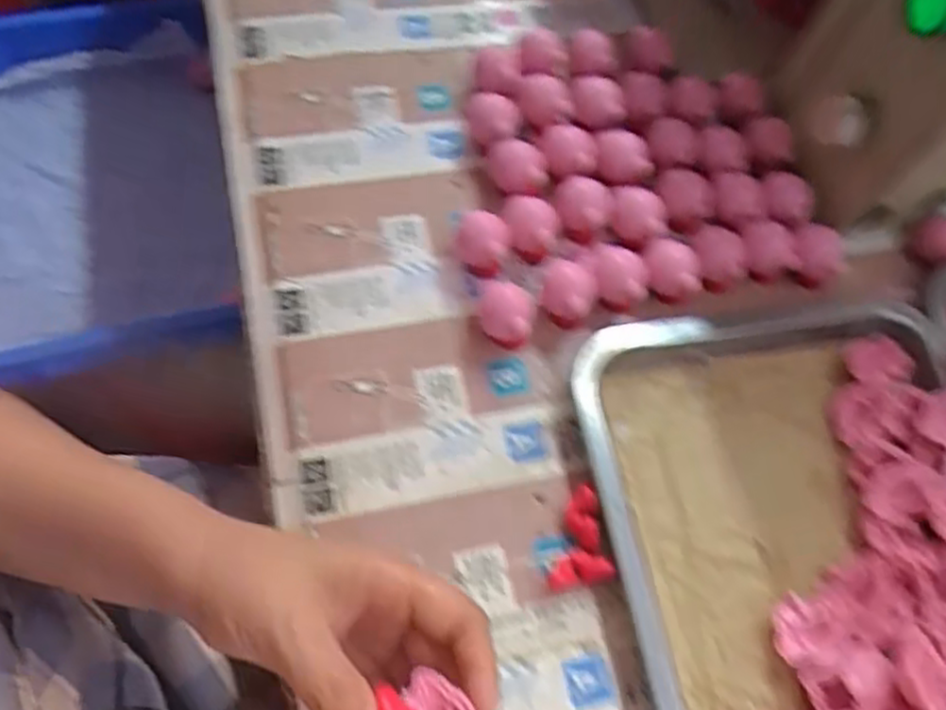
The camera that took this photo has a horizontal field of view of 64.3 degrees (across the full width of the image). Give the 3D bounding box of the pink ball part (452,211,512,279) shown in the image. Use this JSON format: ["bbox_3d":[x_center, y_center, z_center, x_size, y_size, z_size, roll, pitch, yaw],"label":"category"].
[{"bbox_3d":[0.005,-0.062,0.417,0.029,0.032,0.027,1,66,-3],"label":"pink ball part"}]

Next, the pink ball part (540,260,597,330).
[{"bbox_3d":[0.051,-0.033,0.406,0.029,0.035,0.024,17,66,4],"label":"pink ball part"}]

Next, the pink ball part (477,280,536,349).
[{"bbox_3d":[0.018,-0.024,0.399,0.029,0.029,0.033,10,66,1],"label":"pink ball part"}]

